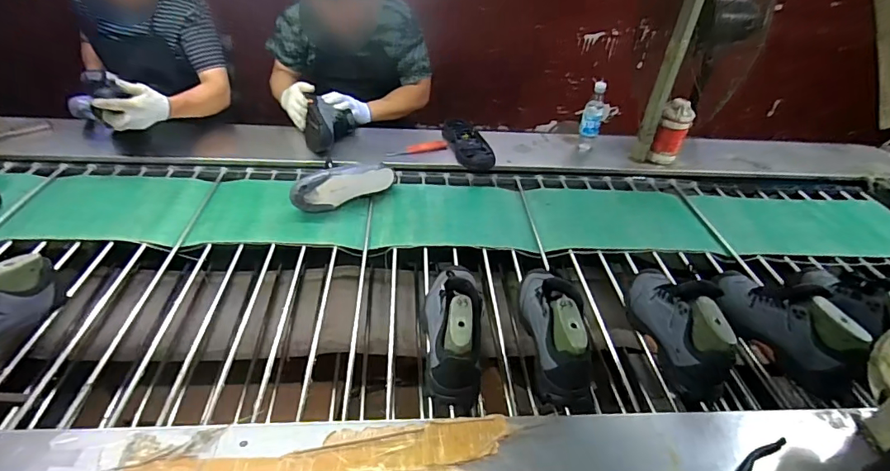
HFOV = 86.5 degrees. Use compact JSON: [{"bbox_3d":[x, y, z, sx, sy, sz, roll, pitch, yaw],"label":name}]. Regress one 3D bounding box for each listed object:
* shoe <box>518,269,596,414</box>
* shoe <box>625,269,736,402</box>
[{"bbox_3d":[0.211,0.151,0.866,0.100,0.141,0.278,-2,38,-8],"label":"shoe"},{"bbox_3d":[0.440,0.151,0.889,0.097,0.137,0.289,0,38,-6],"label":"shoe"}]

